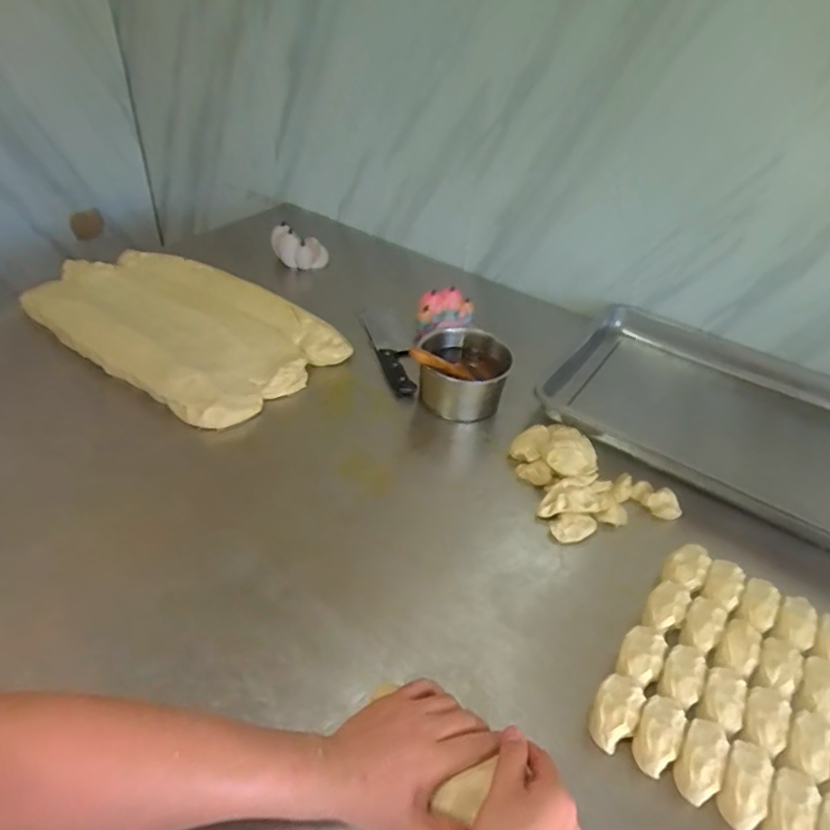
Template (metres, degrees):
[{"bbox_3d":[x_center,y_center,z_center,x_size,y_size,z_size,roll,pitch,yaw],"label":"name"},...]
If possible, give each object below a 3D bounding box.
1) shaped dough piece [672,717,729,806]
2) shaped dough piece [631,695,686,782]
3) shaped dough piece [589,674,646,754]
[{"bbox_3d":[0.275,0.338,0.551,0.040,0.051,0.077,33,47,30],"label":"shaped dough piece"},{"bbox_3d":[0.241,0.324,0.572,0.045,0.047,0.074,33,47,30],"label":"shaped dough piece"},{"bbox_3d":[0.205,0.308,0.586,0.041,0.052,0.074,29,45,26],"label":"shaped dough piece"}]

